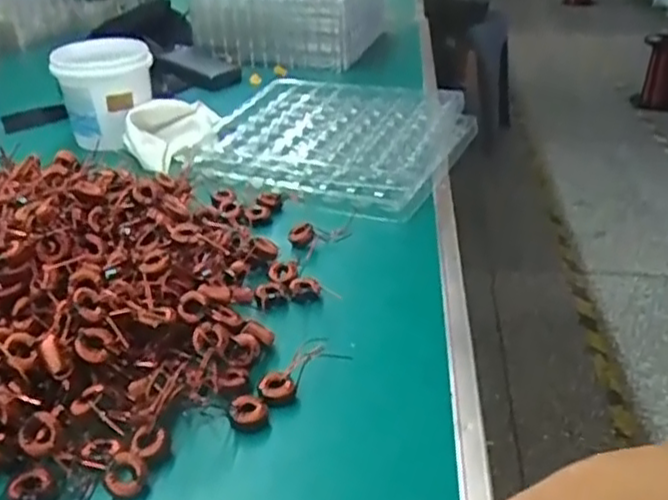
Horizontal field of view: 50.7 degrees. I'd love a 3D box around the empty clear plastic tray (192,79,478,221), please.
[{"bbox_3d":[0.009,-0.161,0.934,0.313,0.024,0.347,11,33,20],"label":"empty clear plastic tray"}]

